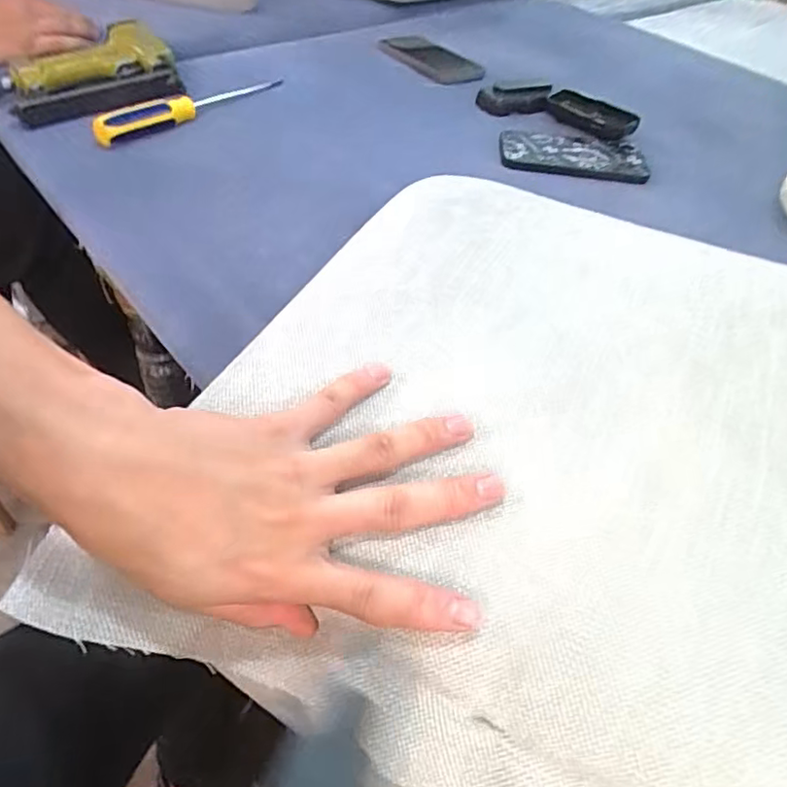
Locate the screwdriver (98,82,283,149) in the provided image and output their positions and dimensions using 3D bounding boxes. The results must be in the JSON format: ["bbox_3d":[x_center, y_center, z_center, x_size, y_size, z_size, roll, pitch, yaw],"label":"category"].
[{"bbox_3d":[-0.223,-0.330,0.666,0.029,0.029,0.247,31,52,20],"label":"screwdriver"}]

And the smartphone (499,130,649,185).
[{"bbox_3d":[0.198,-0.265,0.655,0.156,0.013,0.077,10,48,3],"label":"smartphone"}]

